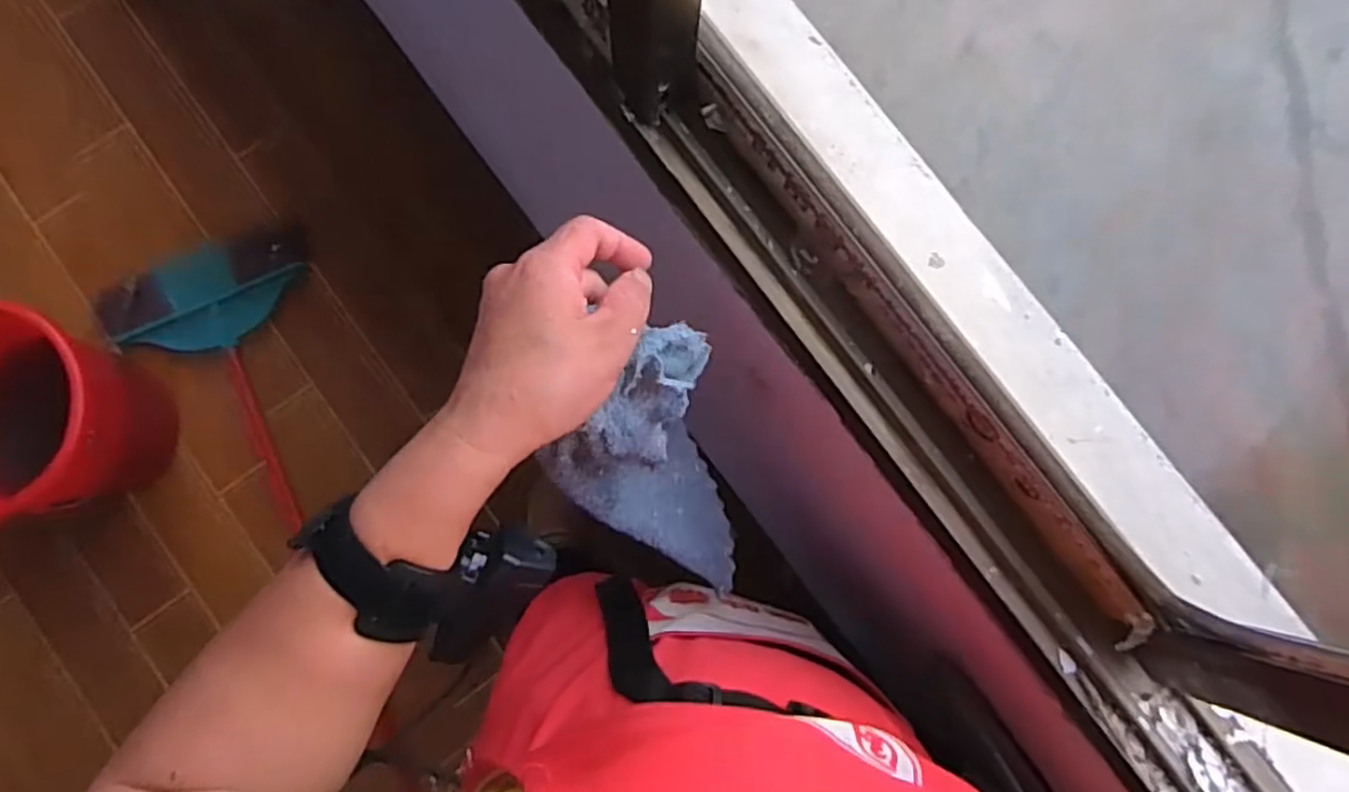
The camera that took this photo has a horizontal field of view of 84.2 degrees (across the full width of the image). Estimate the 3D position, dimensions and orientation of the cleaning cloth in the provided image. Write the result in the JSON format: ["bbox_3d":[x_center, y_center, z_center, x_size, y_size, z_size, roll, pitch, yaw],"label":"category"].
[{"bbox_3d":[-0.012,0.047,0.442,0.091,0.248,0.090,-26,64,-6],"label":"cleaning cloth"}]

